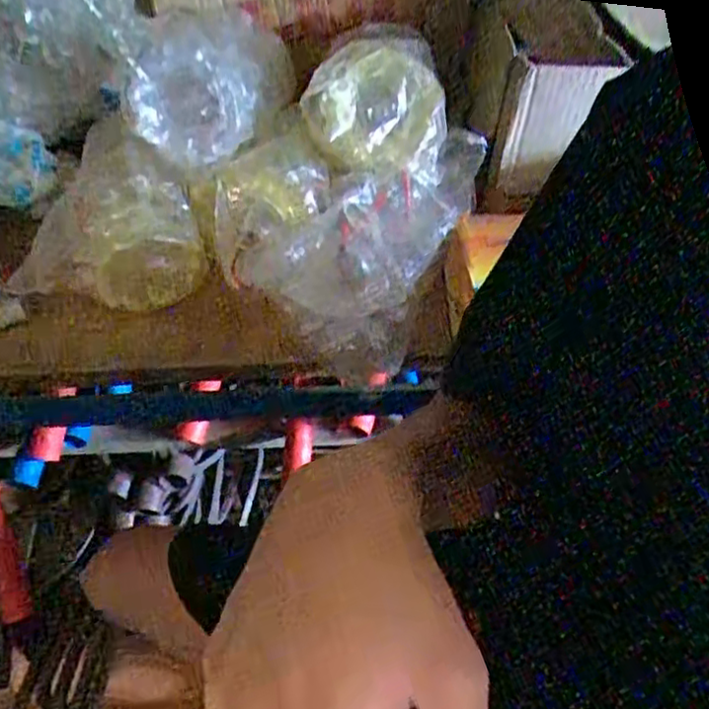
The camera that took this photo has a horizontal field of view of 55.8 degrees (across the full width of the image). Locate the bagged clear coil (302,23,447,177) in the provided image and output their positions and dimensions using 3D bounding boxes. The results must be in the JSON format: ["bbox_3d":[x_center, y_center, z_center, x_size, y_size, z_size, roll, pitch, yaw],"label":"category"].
[{"bbox_3d":[0.017,-0.187,0.505,0.099,0.098,0.044,-42,27,0],"label":"bagged clear coil"}]

